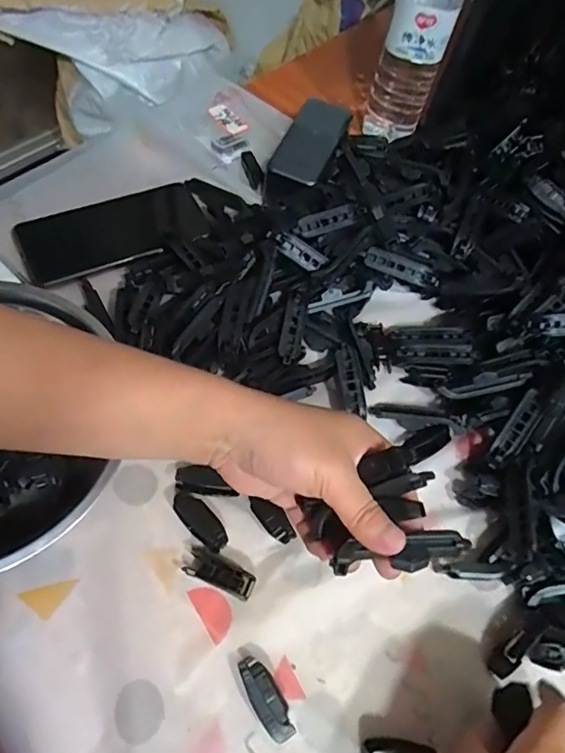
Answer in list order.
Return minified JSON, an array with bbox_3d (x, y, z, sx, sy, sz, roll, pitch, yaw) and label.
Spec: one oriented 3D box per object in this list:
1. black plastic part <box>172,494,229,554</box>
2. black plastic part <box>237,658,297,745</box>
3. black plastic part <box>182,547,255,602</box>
[{"bbox_3d":[-0.059,0.104,0.375,0.049,0.004,0.020,41,64,14],"label":"black plastic part"},{"bbox_3d":[-0.010,0.201,0.326,0.018,0.014,0.049,-26,68,-20],"label":"black plastic part"},{"bbox_3d":[-0.042,0.135,0.357,0.049,0.012,0.020,23,61,5],"label":"black plastic part"}]

